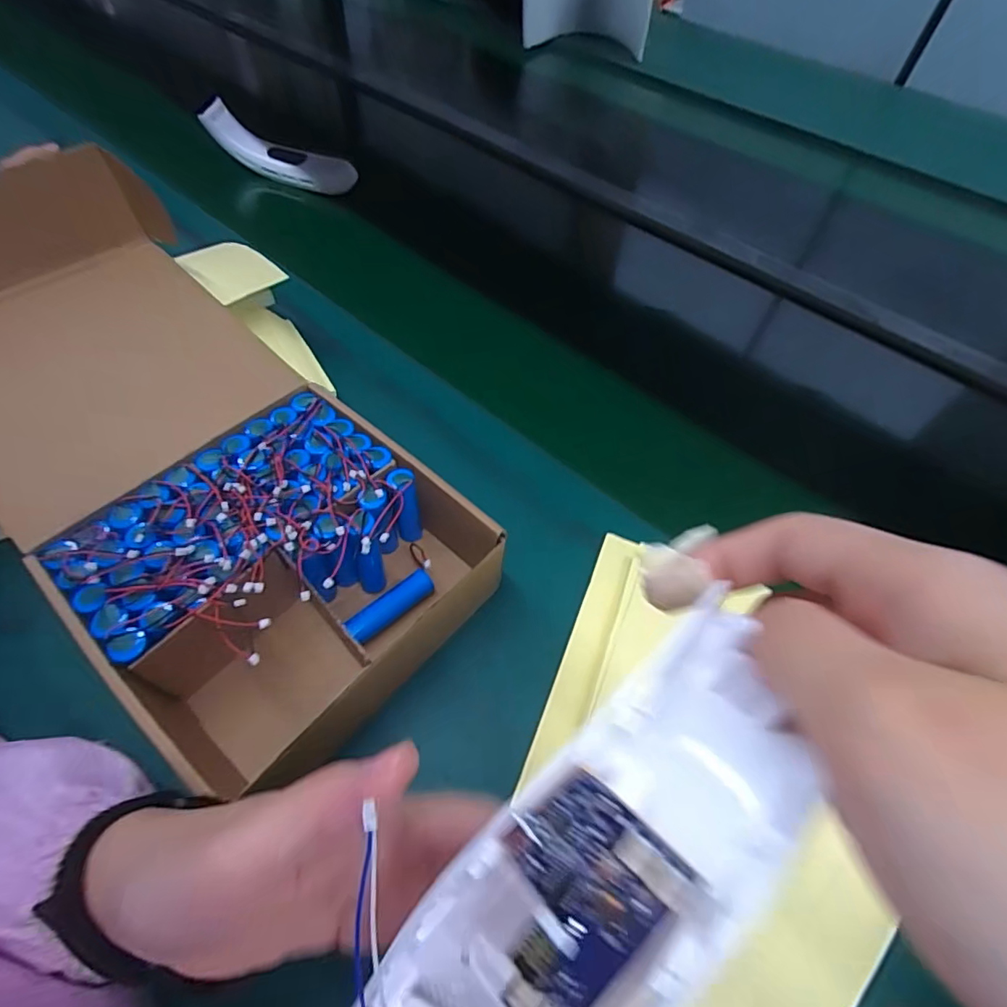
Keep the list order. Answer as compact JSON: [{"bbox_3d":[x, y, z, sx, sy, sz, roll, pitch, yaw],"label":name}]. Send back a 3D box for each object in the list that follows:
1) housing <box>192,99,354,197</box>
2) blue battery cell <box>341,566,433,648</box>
[{"bbox_3d":[-0.289,-0.465,0.693,0.205,0.065,0.040,17,57,6],"label":"housing"},{"bbox_3d":[-0.075,0.071,0.352,0.061,0.022,0.019,-32,65,-22],"label":"blue battery cell"}]

